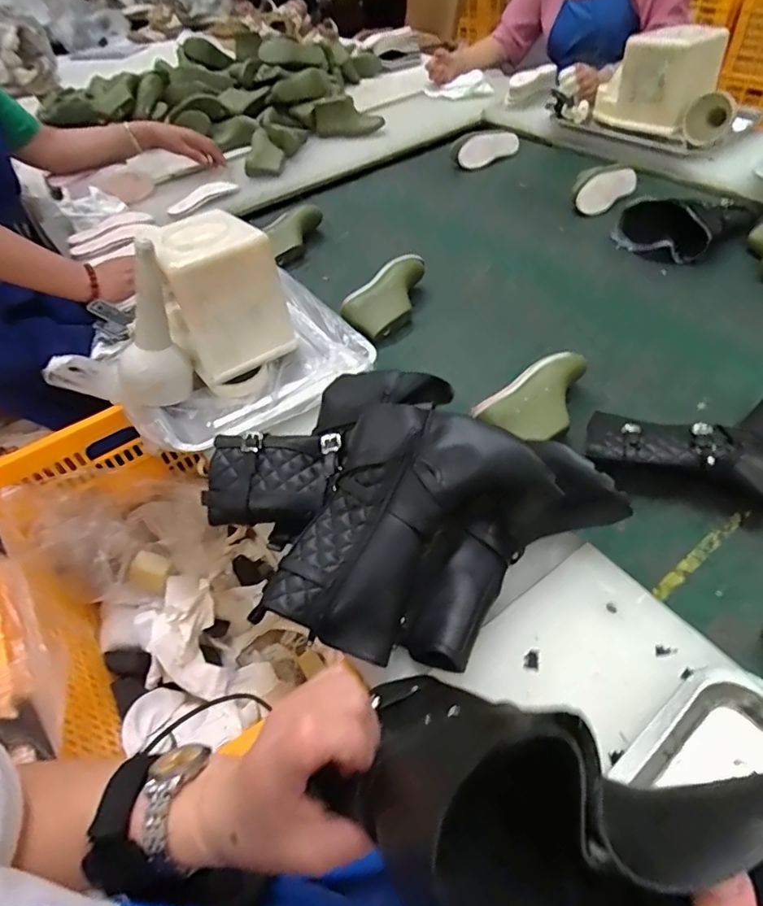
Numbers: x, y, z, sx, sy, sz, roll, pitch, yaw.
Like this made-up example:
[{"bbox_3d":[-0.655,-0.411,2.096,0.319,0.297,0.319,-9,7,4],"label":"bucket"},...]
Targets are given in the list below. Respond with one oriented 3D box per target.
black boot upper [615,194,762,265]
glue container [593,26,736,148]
[{"bbox_3d":[0.552,-0.421,0.935,0.224,0.085,0.161,-29,51,-19],"label":"black boot upper"},{"bbox_3d":[0.599,-0.786,1.119,0.112,0.165,0.298,-25,50,-15],"label":"glue container"}]

